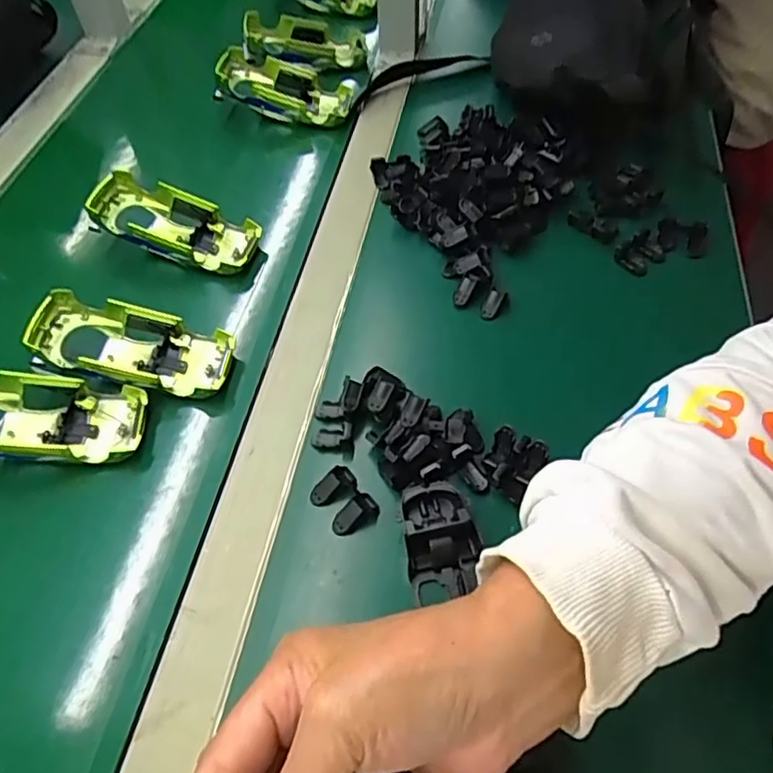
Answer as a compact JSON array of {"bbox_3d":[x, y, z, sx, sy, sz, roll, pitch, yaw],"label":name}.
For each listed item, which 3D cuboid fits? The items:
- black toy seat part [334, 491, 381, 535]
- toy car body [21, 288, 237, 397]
[{"bbox_3d":[-0.018,0.077,0.366,0.028,0.012,0.017,-36,62,-21],"label":"black toy seat part"},{"bbox_3d":[-0.178,-0.025,0.435,0.136,0.038,0.061,15,56,-5],"label":"toy car body"}]

